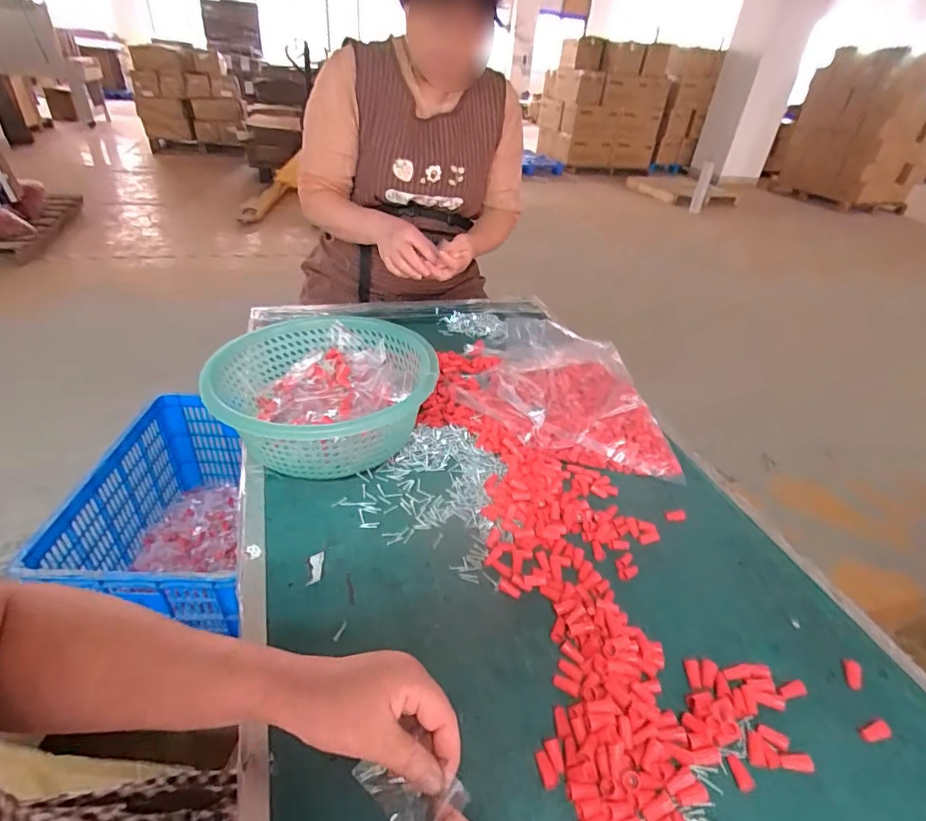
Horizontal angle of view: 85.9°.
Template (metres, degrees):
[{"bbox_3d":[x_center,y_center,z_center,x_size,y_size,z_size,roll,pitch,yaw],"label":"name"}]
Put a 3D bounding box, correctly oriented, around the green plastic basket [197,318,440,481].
[{"bbox_3d":[-0.174,-0.014,0.637,0.256,0.116,0.273,-4,36,-15],"label":"green plastic basket"}]

